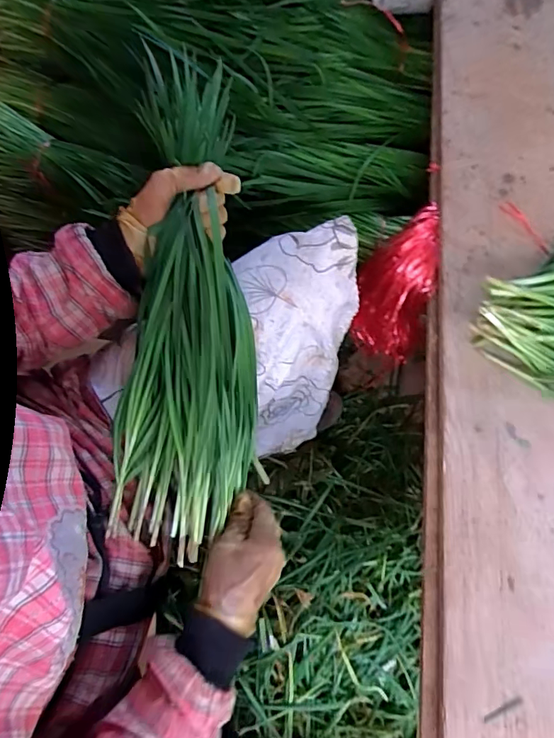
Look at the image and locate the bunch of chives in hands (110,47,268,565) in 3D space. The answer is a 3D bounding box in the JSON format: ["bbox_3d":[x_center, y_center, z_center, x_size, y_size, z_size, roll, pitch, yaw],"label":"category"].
[{"bbox_3d":[-0.085,-0.062,0.444,0.135,0.084,0.457,0,88,0],"label":"bunch of chives in hands"}]

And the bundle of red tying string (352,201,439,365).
[{"bbox_3d":[0.157,-0.096,0.591,0.084,0.204,0.086,13,33,3],"label":"bundle of red tying string"}]

